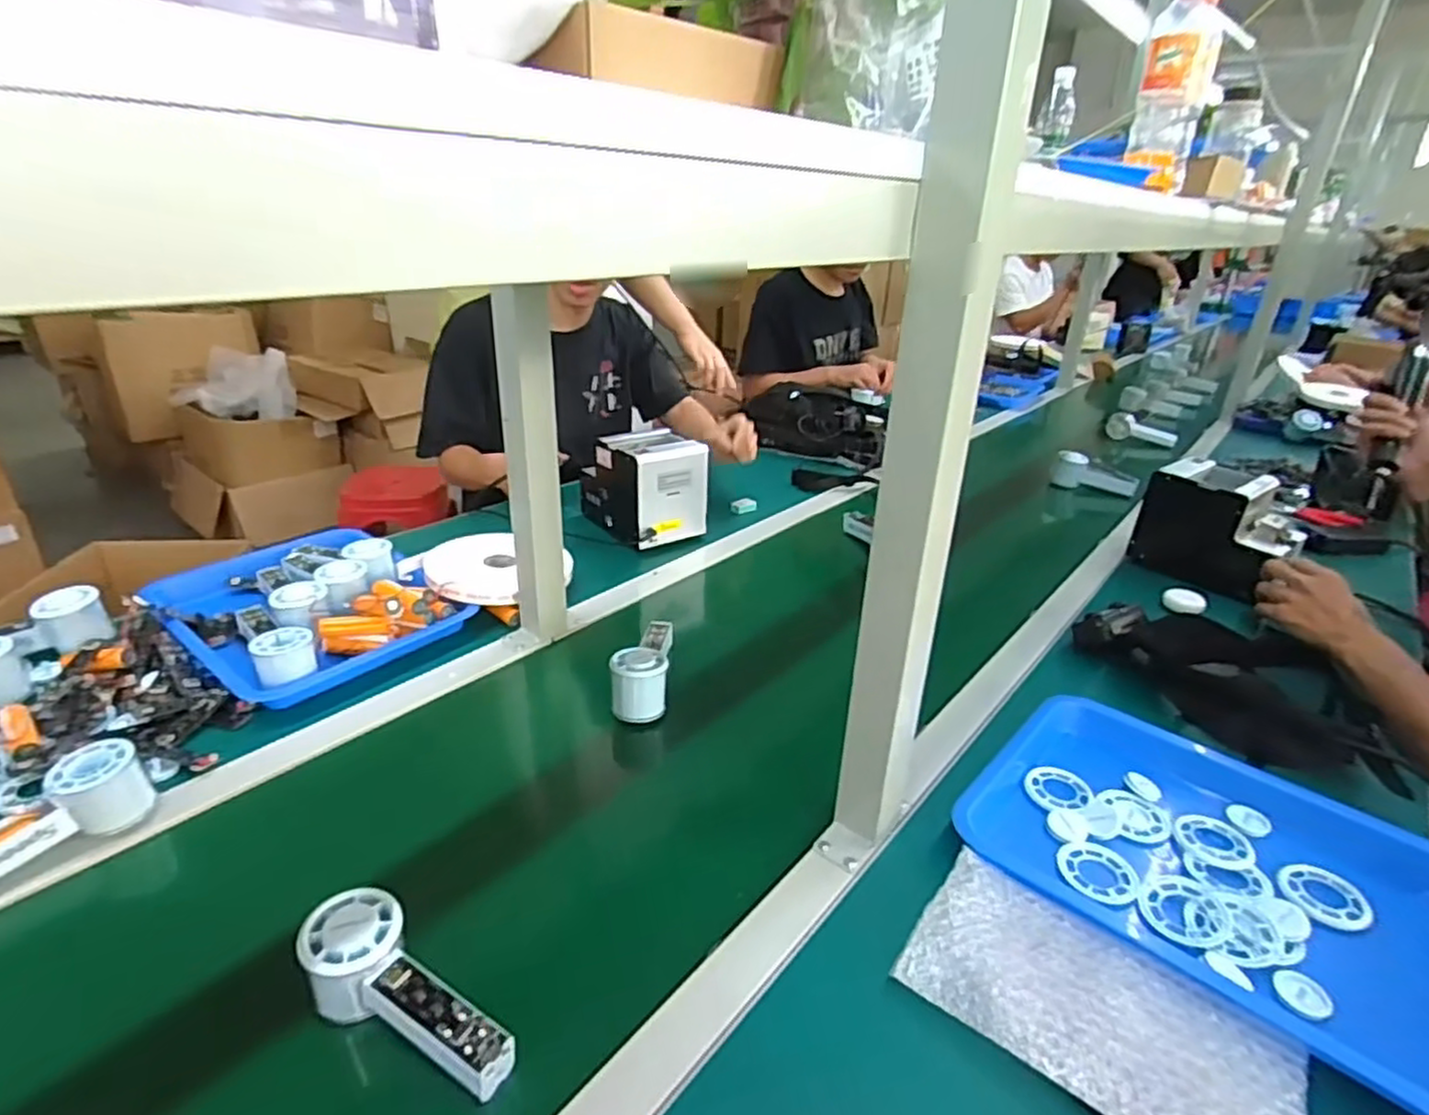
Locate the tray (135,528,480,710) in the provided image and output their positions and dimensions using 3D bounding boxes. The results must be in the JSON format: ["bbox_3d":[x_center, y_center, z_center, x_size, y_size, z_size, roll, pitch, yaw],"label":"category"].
[{"bbox_3d":[-0.484,0.045,0.856,0.316,0.068,0.251,21,31,33],"label":"tray"}]

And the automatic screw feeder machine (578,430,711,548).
[{"bbox_3d":[-0.111,-0.107,1.123,0.124,0.155,0.174,-15,31,-33],"label":"automatic screw feeder machine"}]

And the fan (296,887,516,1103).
[{"bbox_3d":[-0.190,0.269,0.440,0.151,0.057,0.055,20,31,32],"label":"fan"}]

